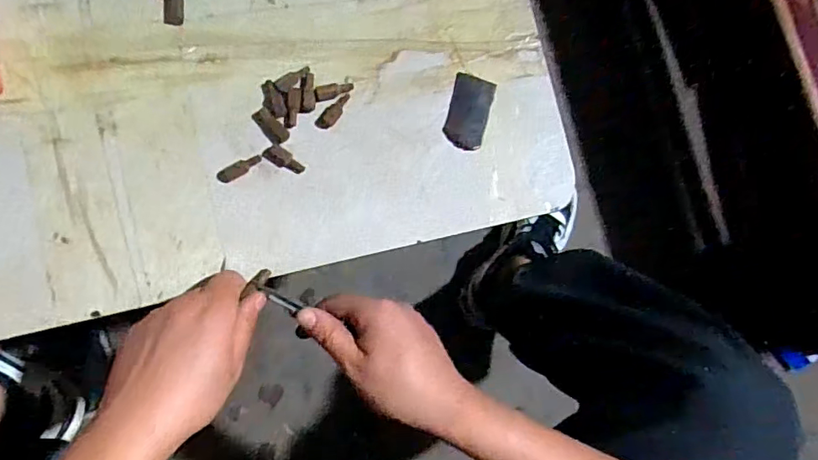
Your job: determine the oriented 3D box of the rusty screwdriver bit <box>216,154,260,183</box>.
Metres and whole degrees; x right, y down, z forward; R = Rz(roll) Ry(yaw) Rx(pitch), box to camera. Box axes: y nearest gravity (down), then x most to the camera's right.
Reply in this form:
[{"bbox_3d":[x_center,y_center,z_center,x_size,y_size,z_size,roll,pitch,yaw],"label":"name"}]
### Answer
[{"bbox_3d":[-0.129,-0.047,0.401,0.035,0.004,0.011,-29,88,-6],"label":"rusty screwdriver bit"}]

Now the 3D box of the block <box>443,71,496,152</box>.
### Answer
[{"bbox_3d":[0.049,-0.095,0.422,0.033,0.004,0.058,15,84,-3],"label":"block"}]

